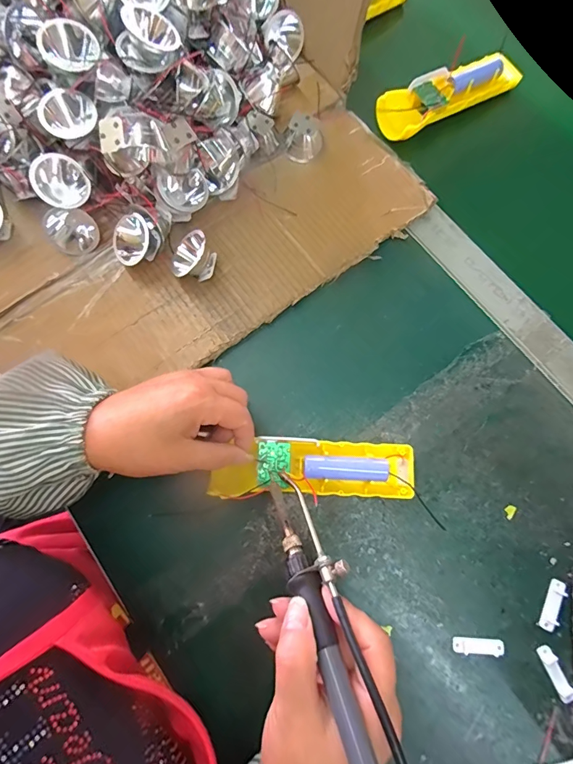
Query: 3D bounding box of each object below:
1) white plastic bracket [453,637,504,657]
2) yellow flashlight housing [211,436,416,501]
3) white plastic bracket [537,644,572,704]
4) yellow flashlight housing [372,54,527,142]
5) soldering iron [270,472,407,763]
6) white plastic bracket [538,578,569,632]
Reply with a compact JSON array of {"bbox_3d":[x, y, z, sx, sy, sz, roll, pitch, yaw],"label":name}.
[{"bbox_3d":[0.145,0.200,0.299,0.037,0.004,0.011,4,76,0],"label":"white plastic bracket"},{"bbox_3d":[0.023,0.069,0.315,0.162,0.028,0.047,0,75,-4],"label":"yellow flashlight housing"},{"bbox_3d":[0.200,0.216,0.293,0.010,0.006,0.038,-23,77,-6],"label":"white plastic bracket"},{"bbox_3d":[0.169,-0.306,0.415,0.159,0.023,0.051,-31,78,-8],"label":"yellow flashlight housing"},{"bbox_3d":[0.029,0.142,0.214,0.031,0.018,0.213,-18,50,-5],"label":"soldering iron"},{"bbox_3d":[0.205,0.171,0.305,0.011,0.005,0.037,27,77,6],"label":"white plastic bracket"}]

